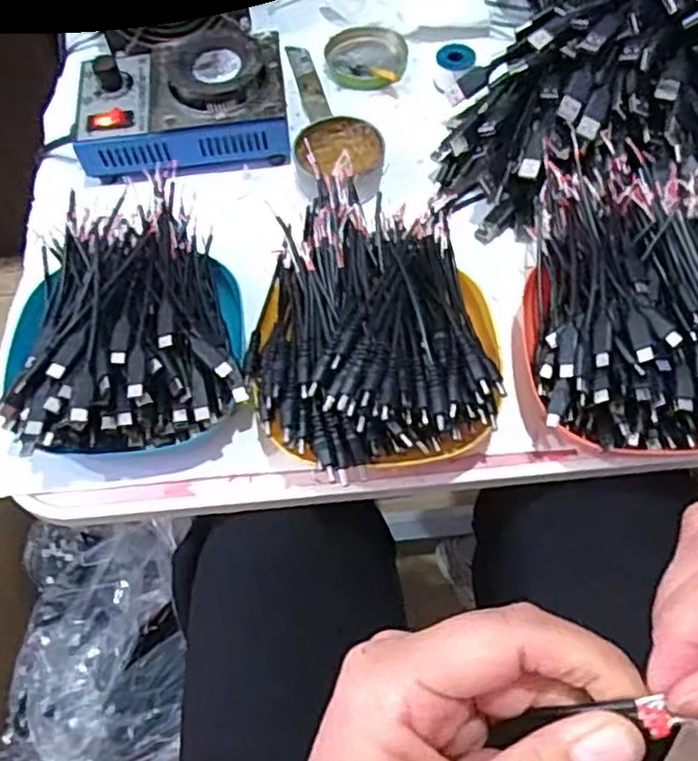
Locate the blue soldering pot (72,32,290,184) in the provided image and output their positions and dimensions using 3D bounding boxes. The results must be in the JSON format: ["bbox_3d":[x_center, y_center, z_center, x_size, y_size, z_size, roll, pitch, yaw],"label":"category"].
[{"bbox_3d":[-0.122,-0.206,0.521,0.153,0.051,0.107,-2,63,3],"label":"blue soldering pot"}]

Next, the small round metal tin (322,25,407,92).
[{"bbox_3d":[0.014,-0.264,0.582,0.065,0.016,0.066,-1,63,3],"label":"small round metal tin"}]

